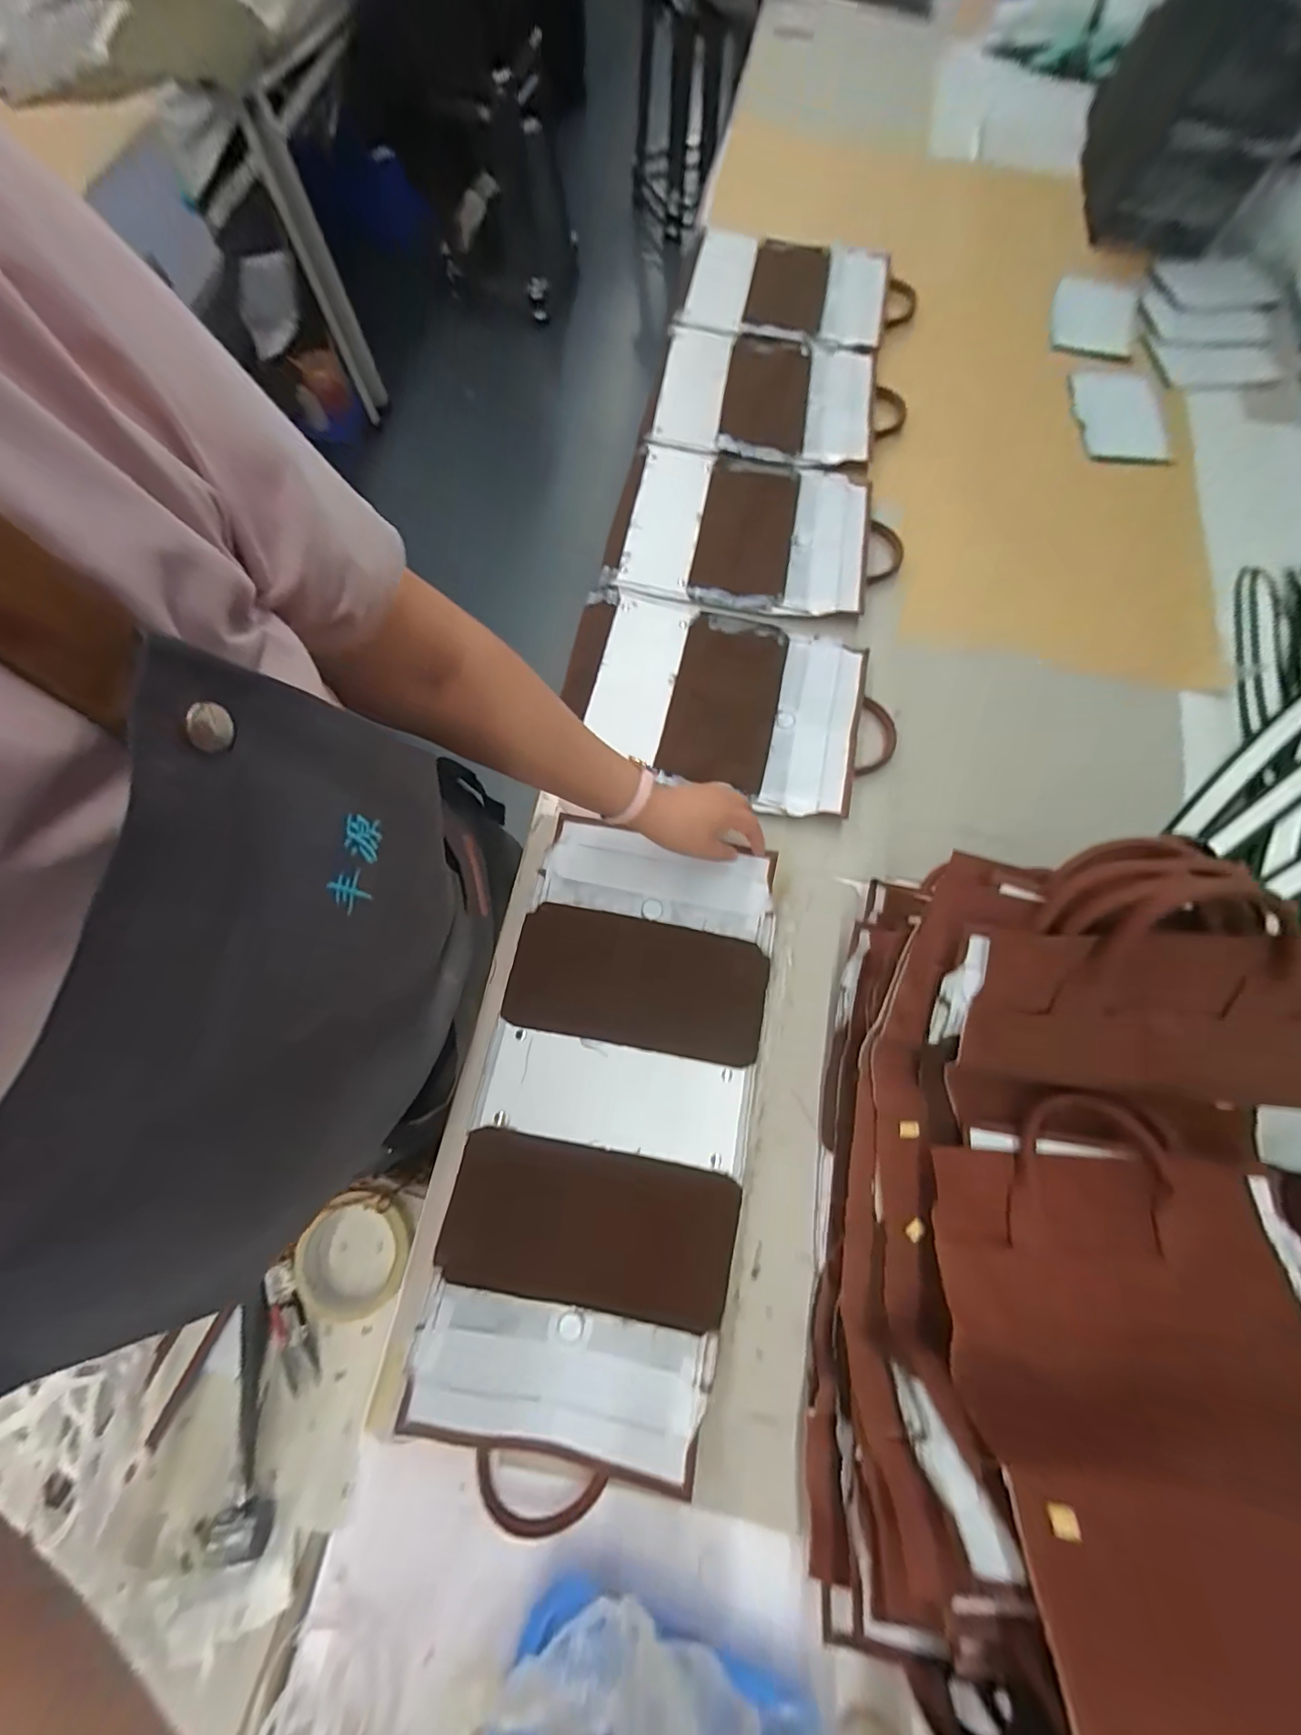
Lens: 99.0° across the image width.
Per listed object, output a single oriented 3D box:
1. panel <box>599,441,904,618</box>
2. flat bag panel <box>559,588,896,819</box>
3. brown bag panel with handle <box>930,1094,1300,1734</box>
[{"bbox_3d":[0.134,-0.436,0.739,0.353,0.034,0.257,11,73,3],"label":"panel"},{"bbox_3d":[0.085,-0.198,0.646,0.369,0.013,0.228,17,73,5],"label":"flat bag panel"},{"bbox_3d":[0.332,0.331,0.351,0.254,0.064,0.326,7,44,1],"label":"brown bag panel with handle"}]

